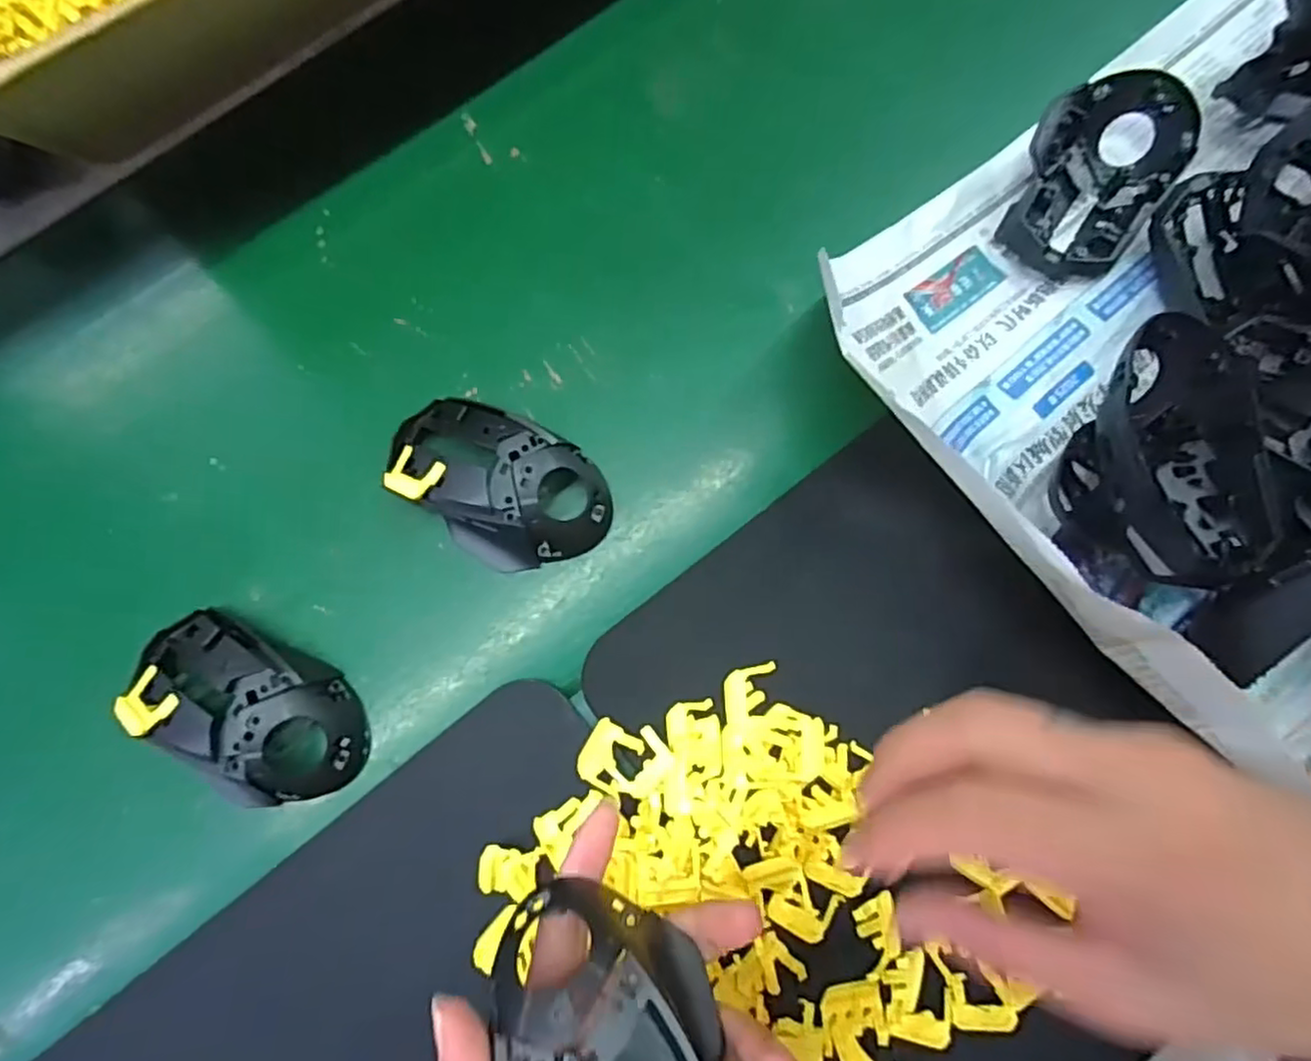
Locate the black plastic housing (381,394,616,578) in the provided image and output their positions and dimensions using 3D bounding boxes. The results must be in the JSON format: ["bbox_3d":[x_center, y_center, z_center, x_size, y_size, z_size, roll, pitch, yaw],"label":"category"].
[{"bbox_3d":[-0.082,-0.024,0.343,0.115,0.030,0.071,22,78,5],"label":"black plastic housing"}]

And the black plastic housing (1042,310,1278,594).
[{"bbox_3d":[0.231,-0.029,0.306,0.077,0.063,0.106,0,77,1],"label":"black plastic housing"}]

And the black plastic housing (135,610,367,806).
[{"bbox_3d":[-0.196,0.083,0.324,0.115,0.031,0.063,33,80,8],"label":"black plastic housing"}]

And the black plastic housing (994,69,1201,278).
[{"bbox_3d":[0.235,-0.193,0.364,0.072,0.033,0.110,35,80,8],"label":"black plastic housing"}]

